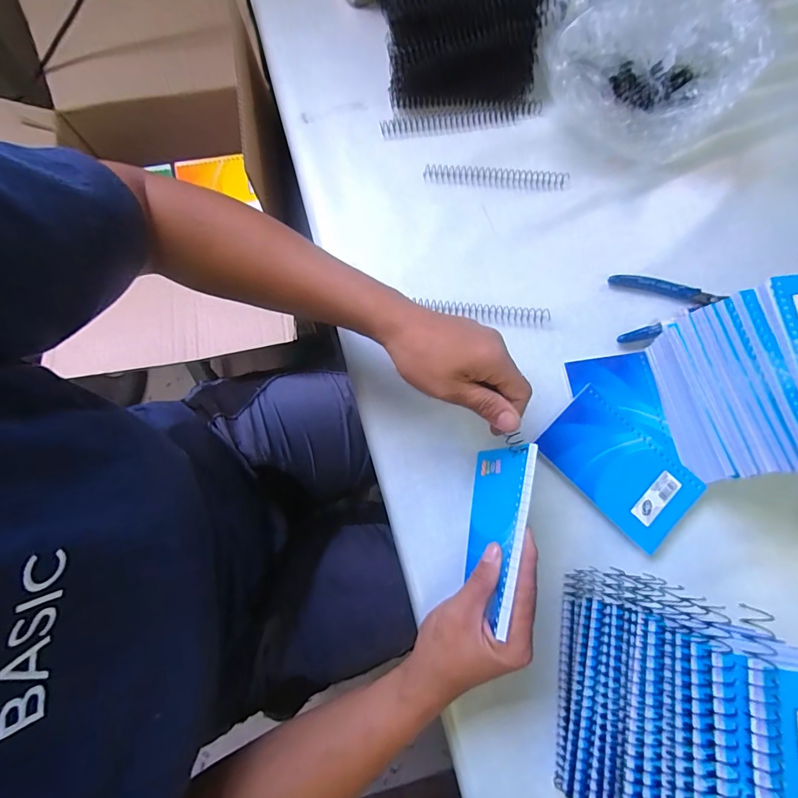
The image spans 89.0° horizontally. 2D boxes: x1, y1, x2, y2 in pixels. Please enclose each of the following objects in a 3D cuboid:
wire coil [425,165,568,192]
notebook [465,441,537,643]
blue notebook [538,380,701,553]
[{"bbox_3d":[0.105,-0.236,0.433,0.153,0.008,0.019,3,77,0],"label":"wire coil"},{"bbox_3d":[0.071,0.098,0.312,0.009,0.078,0.123,17,75,-11],"label":"notebook"},{"bbox_3d":[0.192,0.058,0.360,0.080,0.011,0.130,-42,81,-9],"label":"blue notebook"}]

